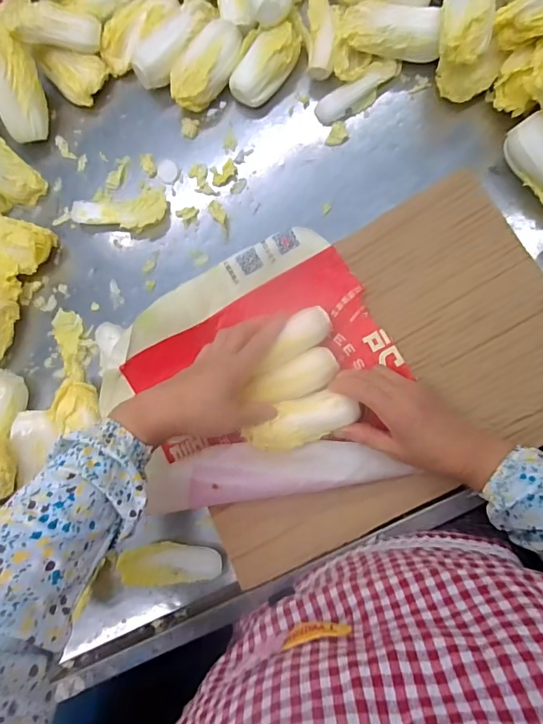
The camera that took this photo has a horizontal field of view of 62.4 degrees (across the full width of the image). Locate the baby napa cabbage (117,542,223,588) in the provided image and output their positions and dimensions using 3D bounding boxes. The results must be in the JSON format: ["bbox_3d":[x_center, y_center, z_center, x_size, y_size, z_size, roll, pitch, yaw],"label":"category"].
[{"bbox_3d":[-0.102,0.208,0.464,0.100,0.031,0.044,-6,83,6],"label":"baby napa cabbage"}]

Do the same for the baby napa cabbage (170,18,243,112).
[{"bbox_3d":[-0.074,-0.337,0.515,0.060,0.044,0.102,44,90,9],"label":"baby napa cabbage"}]

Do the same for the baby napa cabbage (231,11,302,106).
[{"bbox_3d":[-0.004,-0.341,0.505,0.104,0.047,0.052,-45,81,0],"label":"baby napa cabbage"}]

